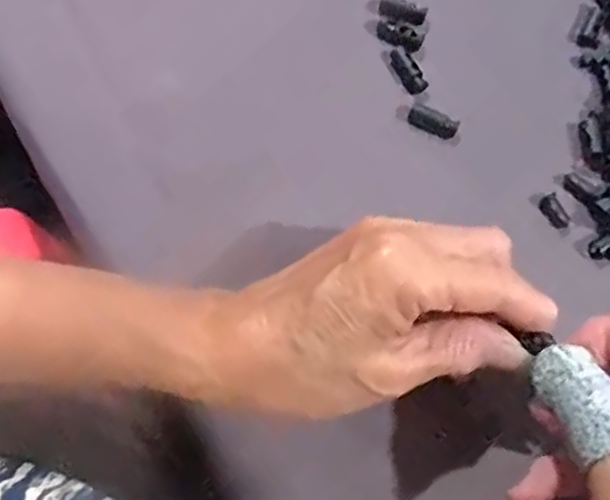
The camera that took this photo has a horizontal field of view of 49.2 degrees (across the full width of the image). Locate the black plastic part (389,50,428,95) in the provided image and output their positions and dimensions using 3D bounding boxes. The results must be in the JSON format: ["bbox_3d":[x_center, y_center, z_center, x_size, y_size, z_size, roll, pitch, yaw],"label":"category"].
[{"bbox_3d":[0.051,-0.088,0.329,0.011,0.006,0.024,-24,74,-8],"label":"black plastic part"}]

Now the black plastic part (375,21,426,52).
[{"bbox_3d":[0.048,-0.108,0.335,0.025,0.007,0.010,16,72,-9],"label":"black plastic part"}]

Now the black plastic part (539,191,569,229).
[{"bbox_3d":[0.116,-0.018,0.309,0.010,0.004,0.017,-23,74,-7],"label":"black plastic part"}]

